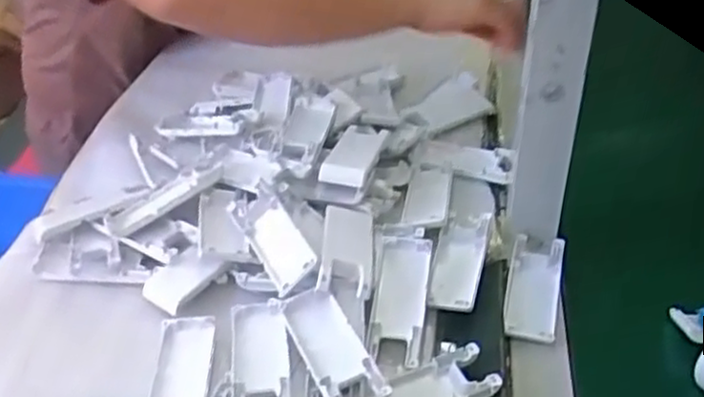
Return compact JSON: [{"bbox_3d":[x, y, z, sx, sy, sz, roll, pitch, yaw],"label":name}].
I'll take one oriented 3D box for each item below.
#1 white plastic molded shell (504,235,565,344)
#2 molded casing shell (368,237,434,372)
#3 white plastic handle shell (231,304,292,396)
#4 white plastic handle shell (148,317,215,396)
[{"bbox_3d":[0.142,0.069,0.583,0.040,0.015,0.112,9,40,14],"label":"white plastic molded shell"},{"bbox_3d":[0.037,0.070,0.560,0.038,0.021,0.101,4,39,7],"label":"molded casing shell"},{"bbox_3d":[-0.064,0.108,0.512,0.039,0.016,0.100,-6,39,-5],"label":"white plastic handle shell"},{"bbox_3d":[-0.118,0.123,0.508,0.040,0.008,0.103,-2,39,-1],"label":"white plastic handle shell"}]

